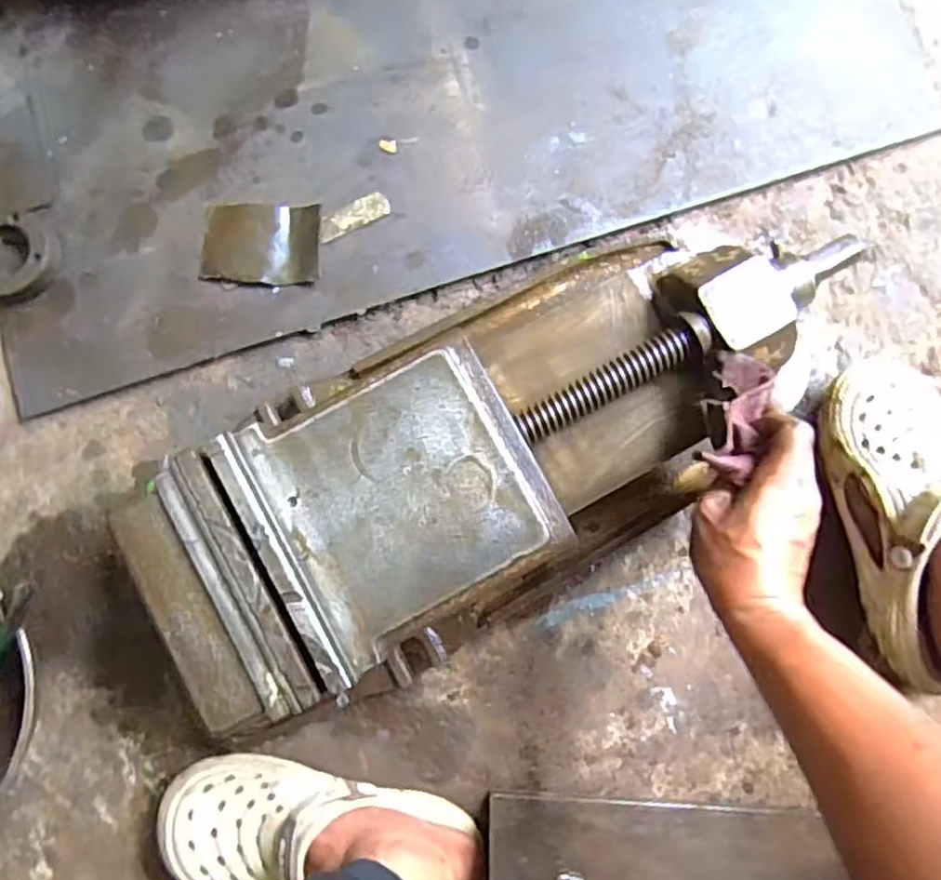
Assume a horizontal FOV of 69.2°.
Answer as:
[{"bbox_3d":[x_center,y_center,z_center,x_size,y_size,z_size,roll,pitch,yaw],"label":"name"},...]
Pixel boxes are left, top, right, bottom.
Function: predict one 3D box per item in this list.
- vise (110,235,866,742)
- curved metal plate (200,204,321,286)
[{"bbox_3d":[0.004,0.002,0.540,0.521,0.137,0.234,-31,83,-9],"label":"vise"},{"bbox_3d":[-0.193,-0.182,0.628,0.109,0.015,0.075,4,81,-1],"label":"curved metal plate"}]

